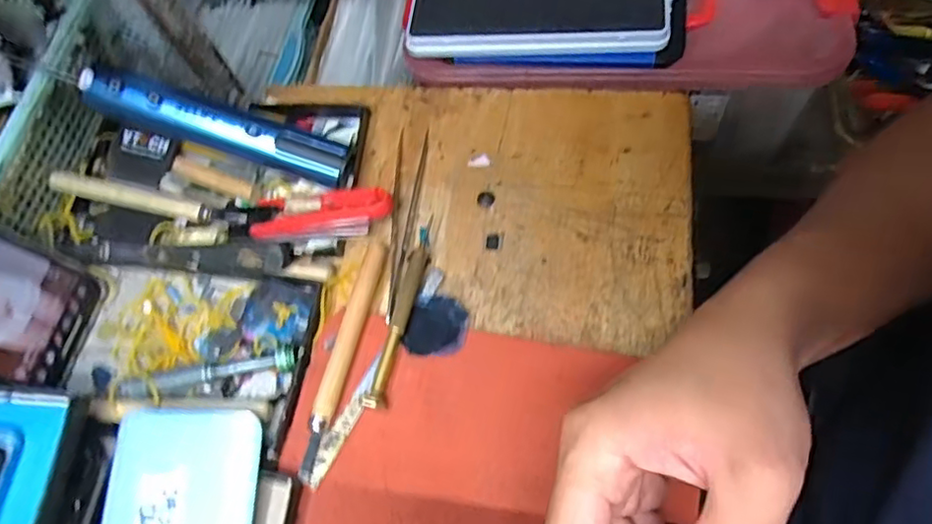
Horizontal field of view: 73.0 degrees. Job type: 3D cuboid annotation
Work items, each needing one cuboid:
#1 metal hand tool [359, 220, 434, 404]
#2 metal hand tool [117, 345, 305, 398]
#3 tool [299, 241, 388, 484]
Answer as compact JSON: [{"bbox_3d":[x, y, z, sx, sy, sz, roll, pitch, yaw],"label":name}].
[{"bbox_3d":[-0.035,0.024,0.345,0.012,0.010,0.114,10,67,12],"label":"metal hand tool"},{"bbox_3d":[-0.138,0.060,0.336,0.098,0.010,0.014,-14,64,1],"label":"metal hand tool"},{"bbox_3d":[-0.065,0.047,0.338,0.012,0.008,0.132,9,67,12],"label":"tool"}]

